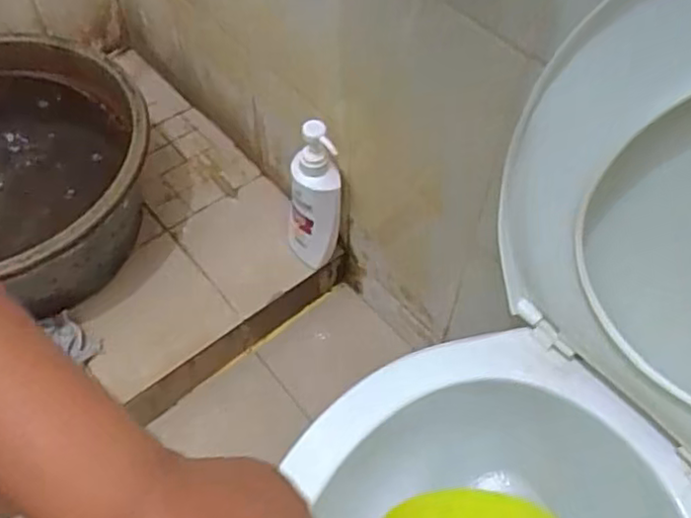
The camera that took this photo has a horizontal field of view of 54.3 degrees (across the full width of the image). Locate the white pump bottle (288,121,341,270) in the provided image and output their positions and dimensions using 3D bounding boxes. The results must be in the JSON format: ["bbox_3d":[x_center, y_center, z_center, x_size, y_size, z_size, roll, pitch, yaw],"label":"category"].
[{"bbox_3d":[-0.043,-0.077,0.912,0.070,0.242,0.059,2,57,0],"label":"white pump bottle"}]

